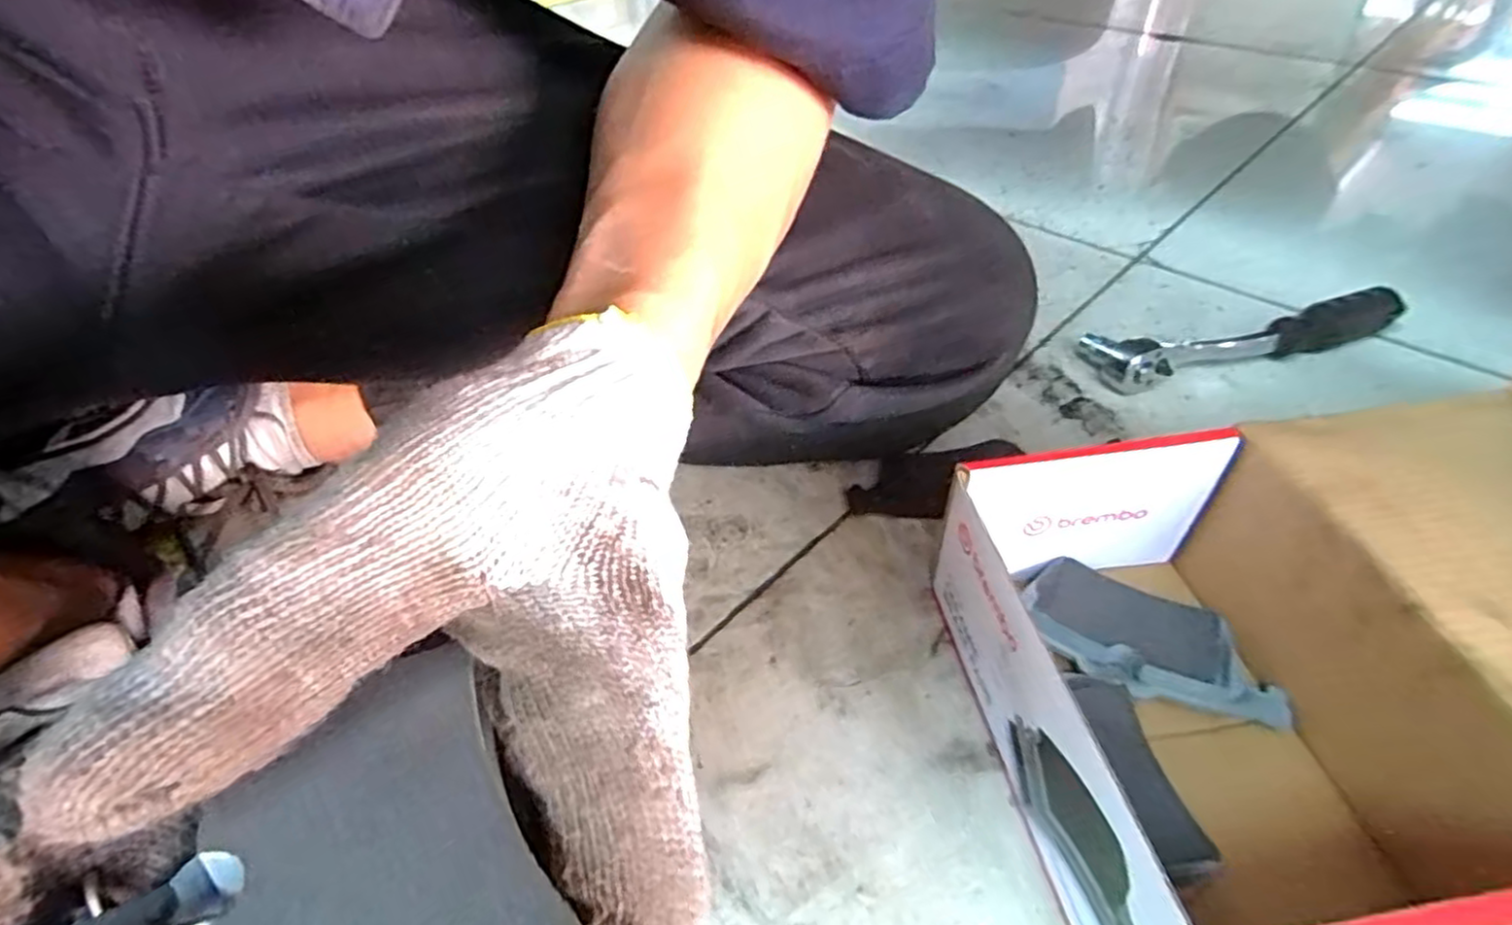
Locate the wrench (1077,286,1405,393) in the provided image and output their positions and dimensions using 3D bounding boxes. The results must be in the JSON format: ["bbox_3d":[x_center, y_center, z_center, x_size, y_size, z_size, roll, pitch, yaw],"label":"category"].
[{"bbox_3d":[0.311,-0.078,0.446,0.199,0.029,0.049,-7,45,-2],"label":"wrench"}]

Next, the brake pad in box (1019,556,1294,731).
[{"bbox_3d":[0.165,0.074,0.295,0.100,0.017,0.050,15,48,19],"label":"brake pad in box"}]

